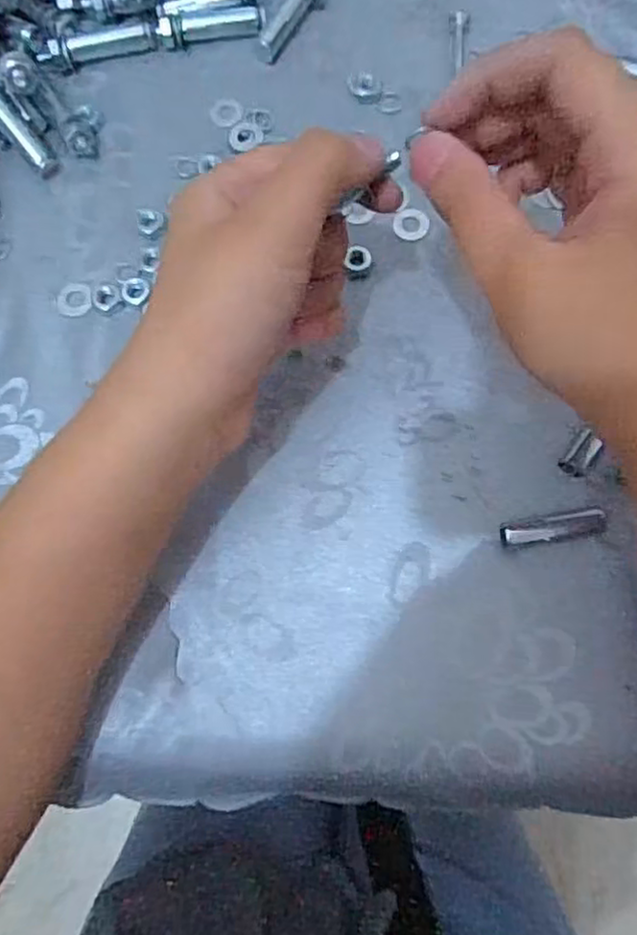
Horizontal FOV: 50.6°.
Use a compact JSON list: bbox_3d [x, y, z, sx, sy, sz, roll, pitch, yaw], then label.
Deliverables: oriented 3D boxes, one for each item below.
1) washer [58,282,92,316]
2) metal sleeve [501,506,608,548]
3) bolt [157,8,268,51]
[{"bbox_3d":[-0.110,-0.076,0.303,0.016,0.004,0.015,0,76,1],"label":"washer"},{"bbox_3d":[0.093,0.024,0.267,0.040,0.006,0.011,-8,76,0],"label":"metal sleeve"},{"bbox_3d":[-0.053,-0.220,0.335,0.052,0.009,0.014,-8,76,0],"label":"bolt"}]

